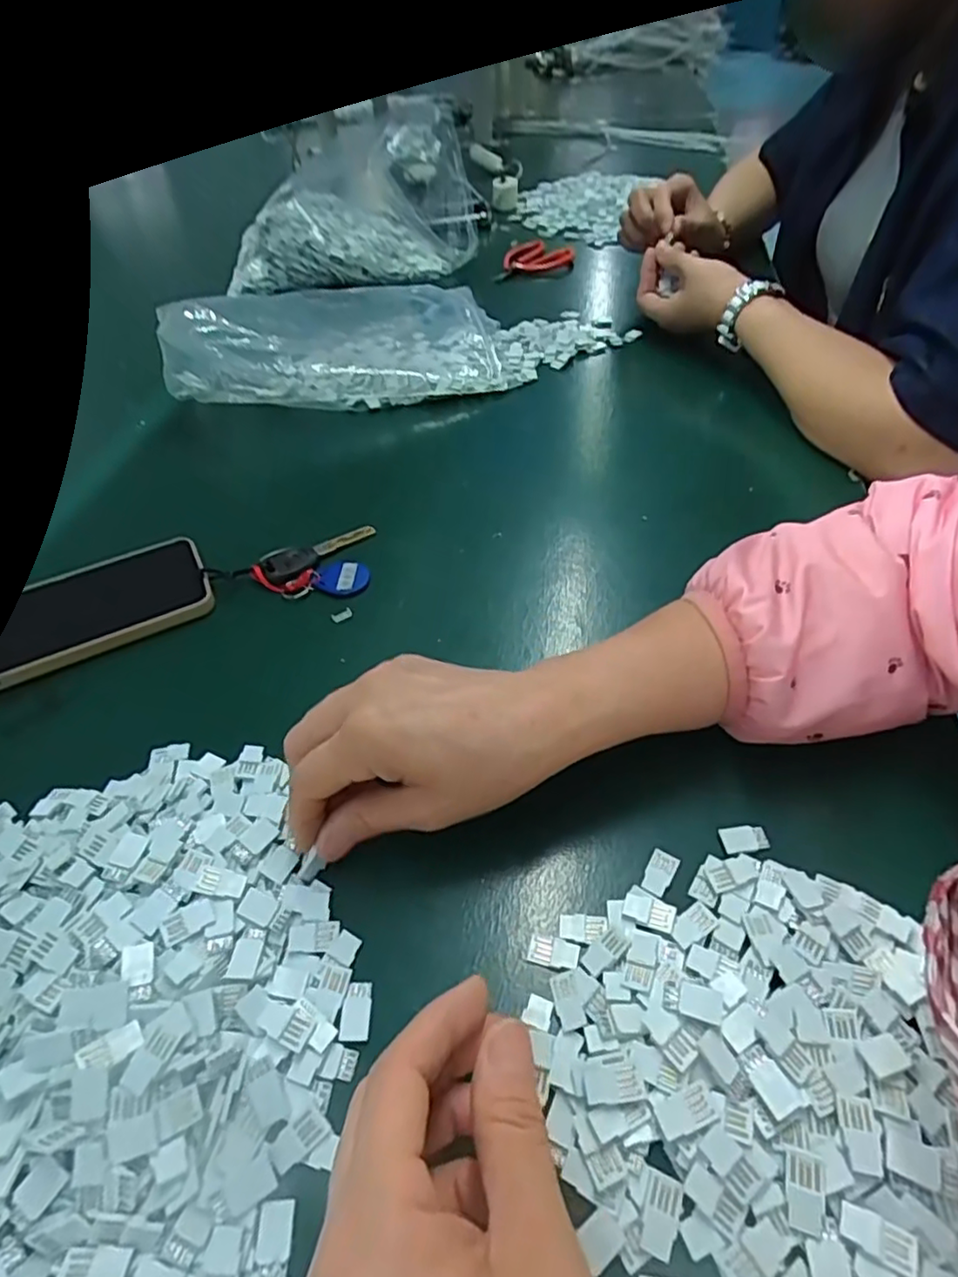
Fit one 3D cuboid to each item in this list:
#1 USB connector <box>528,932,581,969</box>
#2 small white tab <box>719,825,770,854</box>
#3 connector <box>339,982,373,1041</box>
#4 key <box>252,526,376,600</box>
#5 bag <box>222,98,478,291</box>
[{"bbox_3d":[0.031,0.128,0.259,0.020,0.004,0.011,12,50,14],"label":"USB connector"},{"bbox_3d":[0.120,0.090,0.286,0.020,0.004,0.012,-8,48,-3],"label":"small white tab"},{"bbox_3d":[-0.048,0.147,0.249,0.011,0.004,0.020,-2,48,3],"label":"connector"},{"bbox_3d":[-0.113,-0.052,0.433,0.076,0.011,0.064,-6,48,-1],"label":"key"},{"bbox_3d":[-0.160,-0.529,0.763,0.315,0.141,0.156,-12,48,-5],"label":"bag"}]

